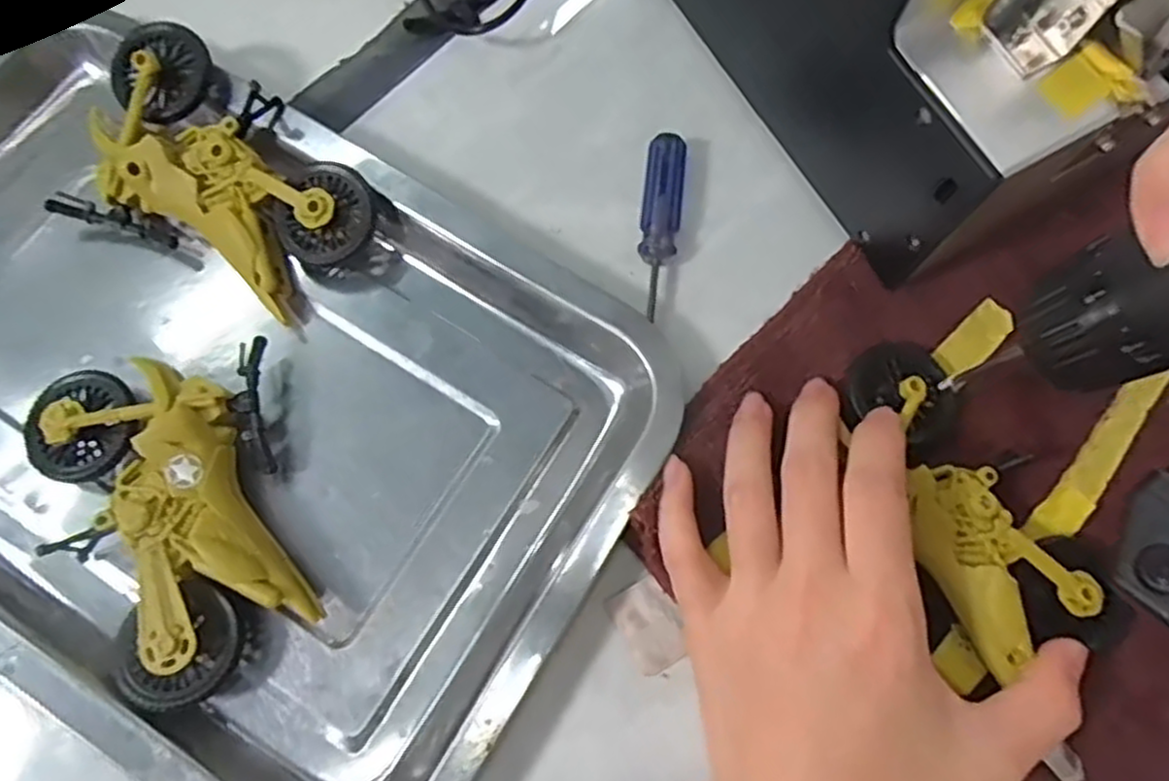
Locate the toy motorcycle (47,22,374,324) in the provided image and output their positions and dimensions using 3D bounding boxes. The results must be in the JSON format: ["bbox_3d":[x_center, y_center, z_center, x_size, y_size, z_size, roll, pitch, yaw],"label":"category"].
[{"bbox_3d":[-0.131,-0.080,0.280,0.109,0.032,0.075,25,74,4],"label":"toy motorcycle"}]

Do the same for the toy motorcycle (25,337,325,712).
[{"bbox_3d":[-0.134,0.036,0.248,0.081,0.023,0.112,-35,78,-12],"label":"toy motorcycle"}]

